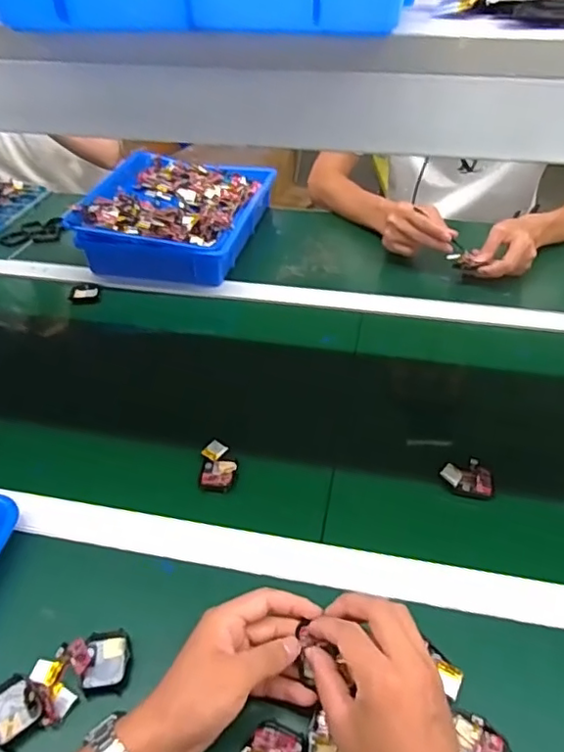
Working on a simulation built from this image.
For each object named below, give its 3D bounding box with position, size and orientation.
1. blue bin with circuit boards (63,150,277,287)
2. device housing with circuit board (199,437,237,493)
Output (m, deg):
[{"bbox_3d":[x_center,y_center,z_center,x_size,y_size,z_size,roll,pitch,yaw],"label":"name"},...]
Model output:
[{"bbox_3d":[-0.178,-0.288,1.000,0.259,0.084,0.333,7,41,9],"label":"blue bin with circuit boards"},{"bbox_3d":[-0.067,0.094,0.615,0.037,0.014,0.062,-1,40,0],"label":"device housing with circuit board"}]

